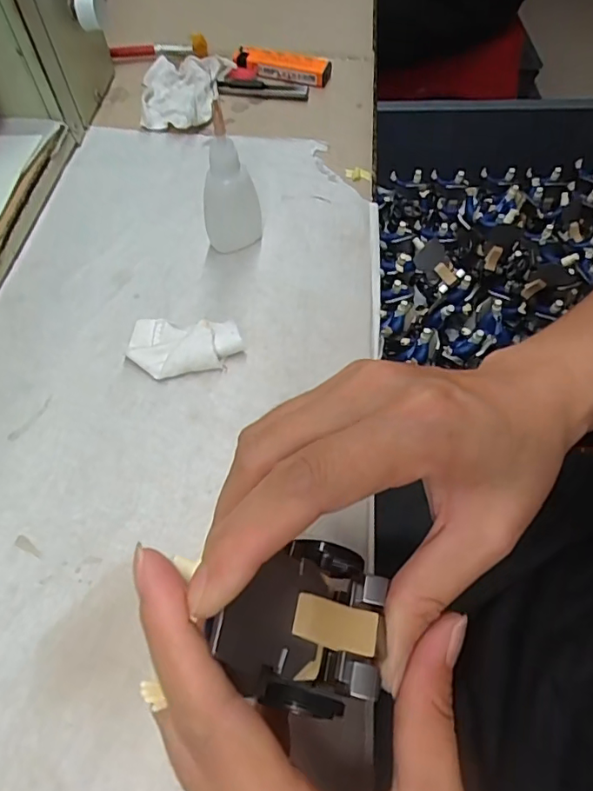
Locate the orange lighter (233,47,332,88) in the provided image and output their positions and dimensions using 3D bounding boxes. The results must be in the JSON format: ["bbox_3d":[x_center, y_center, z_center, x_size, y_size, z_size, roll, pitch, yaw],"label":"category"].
[{"bbox_3d":[-0.014,-0.271,0.426,0.082,0.017,0.018,16,60,11],"label":"orange lighter"}]

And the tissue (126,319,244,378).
[{"bbox_3d":[-0.061,-0.030,0.282,0.061,0.011,0.040,-5,59,-2],"label":"tissue"}]

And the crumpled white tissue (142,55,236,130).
[{"bbox_3d":[-0.084,-0.234,0.401,0.066,0.021,0.066,-4,58,-2],"label":"crumpled white tissue"}]

